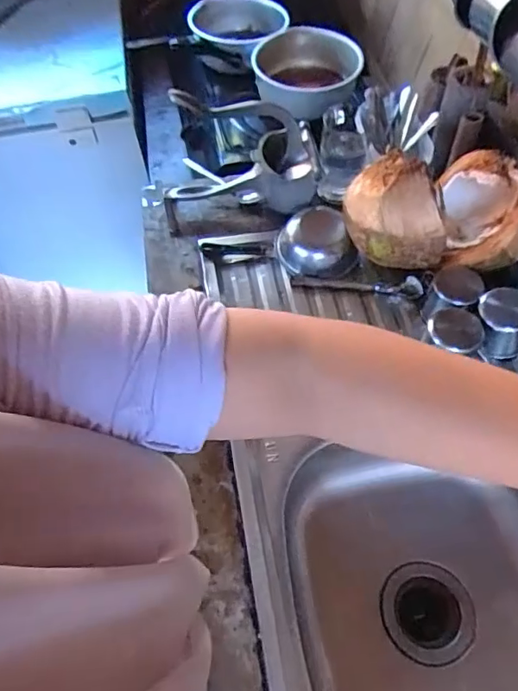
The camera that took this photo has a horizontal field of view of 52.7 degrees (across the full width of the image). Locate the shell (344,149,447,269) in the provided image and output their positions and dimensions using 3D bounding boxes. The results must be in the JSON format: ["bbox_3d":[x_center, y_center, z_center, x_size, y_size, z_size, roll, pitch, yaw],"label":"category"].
[{"bbox_3d":[0.168,-0.161,0.675,0.082,0.128,0.130,-18,58,-8],"label":"shell"}]

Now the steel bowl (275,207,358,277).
[{"bbox_3d":[0.081,-0.150,0.760,0.098,0.040,0.103,-1,57,2],"label":"steel bowl"}]

